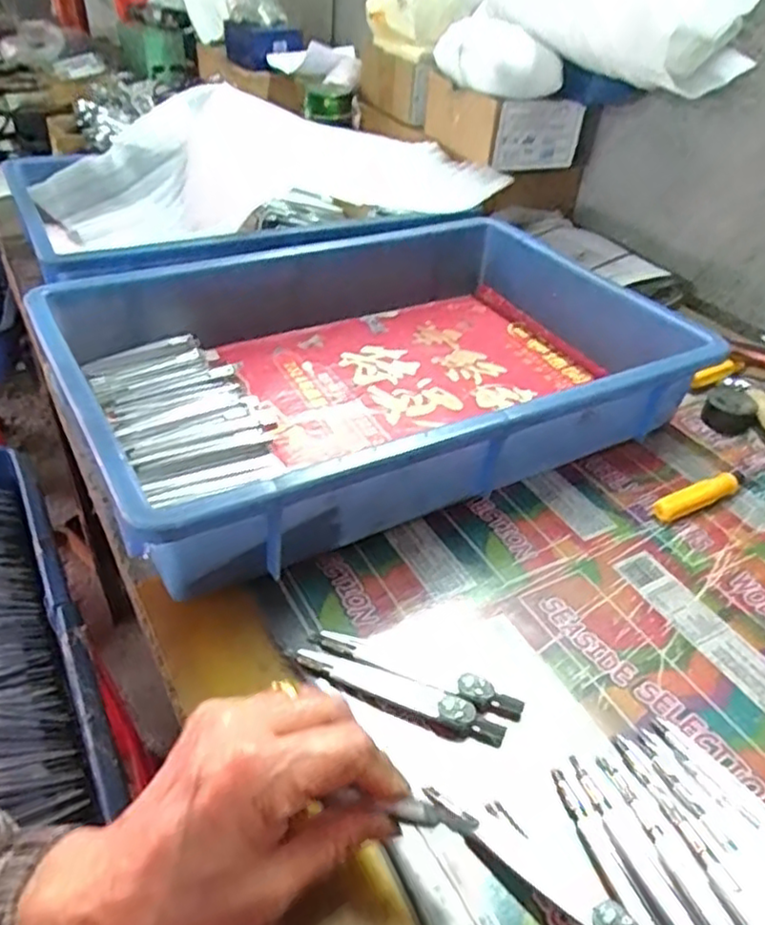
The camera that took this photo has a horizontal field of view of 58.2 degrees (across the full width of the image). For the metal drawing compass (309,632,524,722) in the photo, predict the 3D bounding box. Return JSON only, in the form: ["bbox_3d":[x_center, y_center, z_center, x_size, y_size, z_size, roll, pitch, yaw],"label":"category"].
[{"bbox_3d":[0.016,0.107,0.350,0.112,0.011,0.014,15,40,12],"label":"metal drawing compass"}]

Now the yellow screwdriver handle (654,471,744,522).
[{"bbox_3d":[0.221,0.023,0.474,0.079,0.017,0.015,-15,43,-23],"label":"yellow screwdriver handle"}]

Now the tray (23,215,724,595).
[{"bbox_3d":[-0.006,-0.083,0.527,0.436,0.079,0.308,-18,44,-26],"label":"tray"}]

